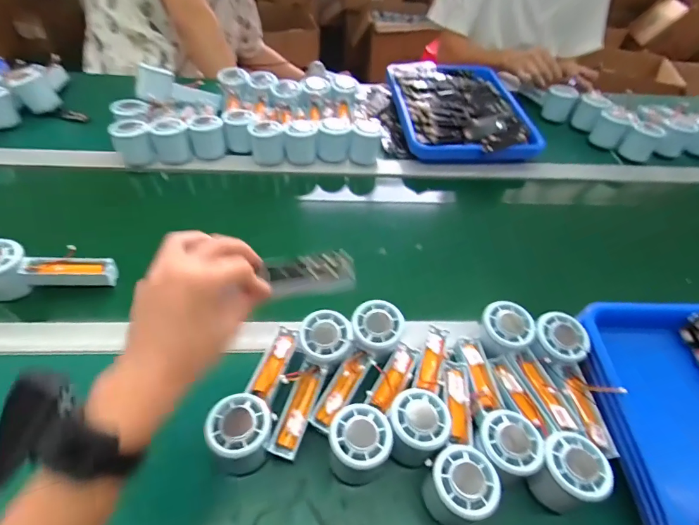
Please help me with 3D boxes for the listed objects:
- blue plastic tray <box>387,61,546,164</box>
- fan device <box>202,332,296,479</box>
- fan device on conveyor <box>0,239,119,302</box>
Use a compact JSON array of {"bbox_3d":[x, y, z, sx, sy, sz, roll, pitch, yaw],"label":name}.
[{"bbox_3d":[0.222,-0.324,0.792,0.251,0.046,0.334,-2,50,-6],"label":"blue plastic tray"},{"bbox_3d":[-0.089,0.134,0.400,0.052,0.059,0.151,16,51,9],"label":"fan device"},{"bbox_3d":[-0.381,0.011,0.485,0.154,0.061,0.054,2,49,-19],"label":"fan device on conveyor"}]

